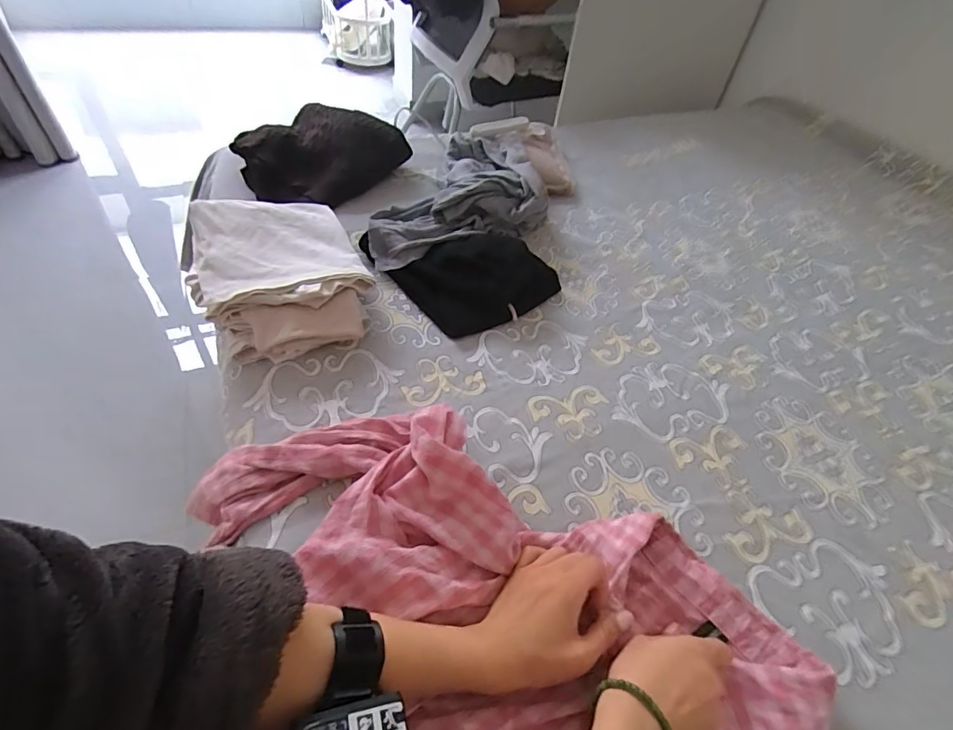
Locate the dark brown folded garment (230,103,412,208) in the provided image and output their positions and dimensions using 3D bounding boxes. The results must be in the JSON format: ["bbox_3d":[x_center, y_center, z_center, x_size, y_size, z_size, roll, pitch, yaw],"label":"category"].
[{"bbox_3d":[-0.286,-0.374,0.870,0.215,0.073,0.310,36,54,23],"label":"dark brown folded garment"}]

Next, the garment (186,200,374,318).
[{"bbox_3d":[-0.274,-0.156,0.654,0.206,0.048,0.233,-18,53,-21],"label":"garment"}]

